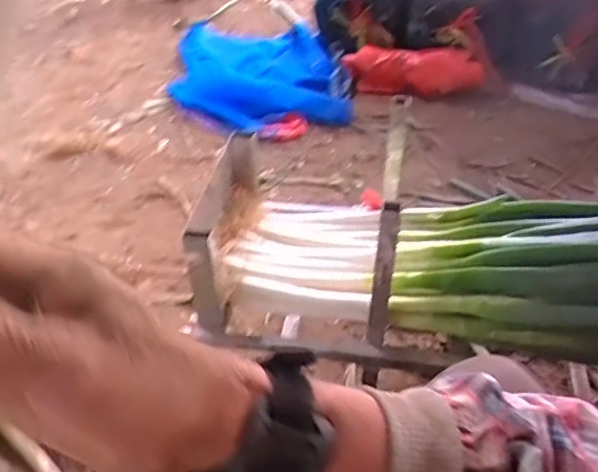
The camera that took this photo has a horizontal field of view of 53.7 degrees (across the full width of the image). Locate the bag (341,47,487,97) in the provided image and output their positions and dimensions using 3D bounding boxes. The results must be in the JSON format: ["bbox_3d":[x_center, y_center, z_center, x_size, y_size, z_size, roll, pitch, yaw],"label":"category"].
[{"bbox_3d":[0.286,-0.406,1.445,0.130,0.091,0.426,-30,33,-29],"label":"bag"}]

